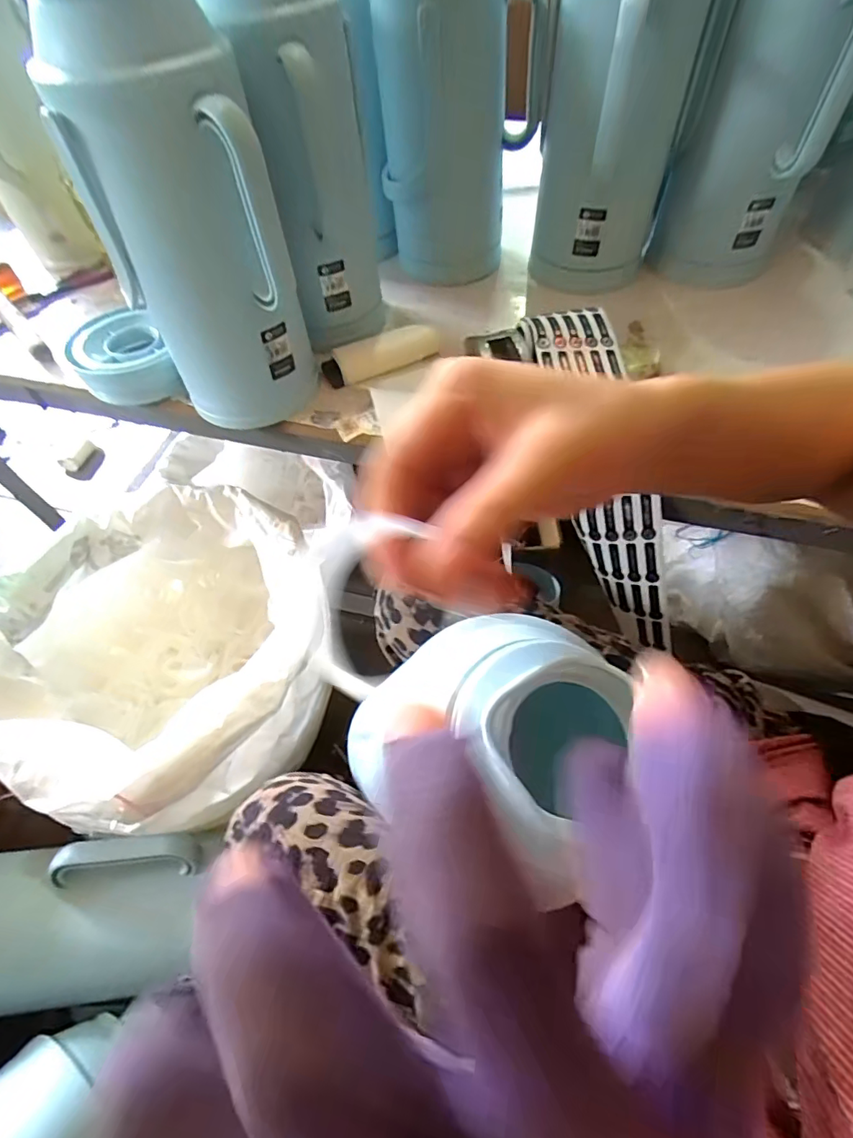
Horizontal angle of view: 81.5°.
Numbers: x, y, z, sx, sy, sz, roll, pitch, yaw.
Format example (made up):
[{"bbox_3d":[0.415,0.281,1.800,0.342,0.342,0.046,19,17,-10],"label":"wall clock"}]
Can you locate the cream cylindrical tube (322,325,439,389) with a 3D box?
[{"bbox_3d":[-0.059,-0.275,0.628,0.147,0.030,0.043,-24,59,-12],"label":"cream cylindrical tube"}]

